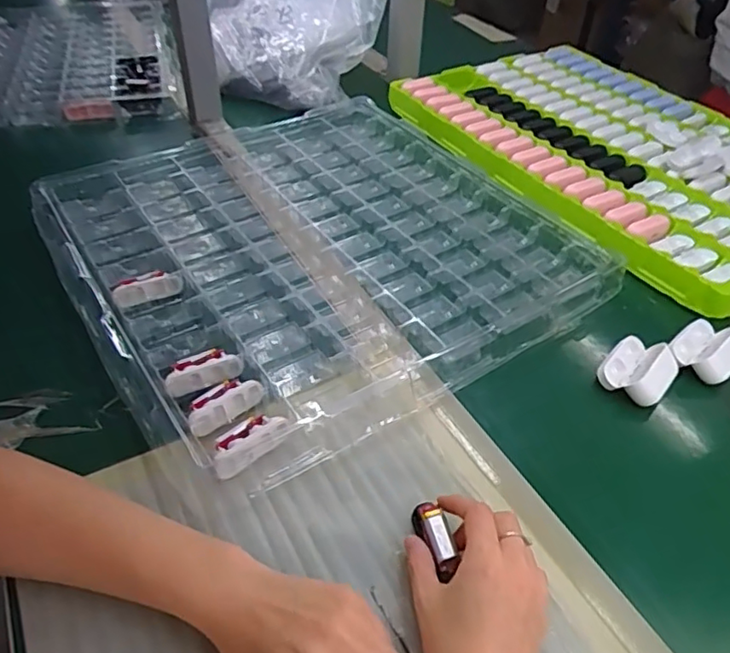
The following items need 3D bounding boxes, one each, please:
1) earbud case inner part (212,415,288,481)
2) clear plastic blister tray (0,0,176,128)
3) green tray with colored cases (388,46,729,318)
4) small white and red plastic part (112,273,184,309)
[{"bbox_3d":[-0.087,0.085,0.432,0.059,0.014,0.027,-34,54,-31],"label":"earbud case inner part"},{"bbox_3d":[-0.550,-0.436,0.947,0.447,0.040,0.465,-10,45,-13],"label":"clear plastic blister tray"},{"bbox_3d":[0.336,-0.250,0.804,0.415,0.039,0.583,-24,49,-24],"label":"green tray with colored cases"},{"bbox_3d":[-0.207,-0.037,0.558,0.062,0.023,0.019,-22,48,-22],"label":"small white and red plastic part"}]

